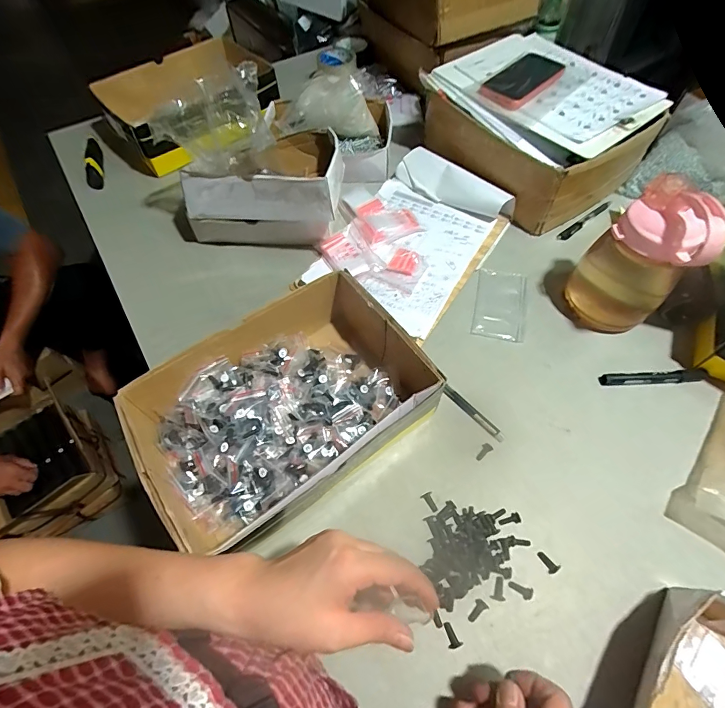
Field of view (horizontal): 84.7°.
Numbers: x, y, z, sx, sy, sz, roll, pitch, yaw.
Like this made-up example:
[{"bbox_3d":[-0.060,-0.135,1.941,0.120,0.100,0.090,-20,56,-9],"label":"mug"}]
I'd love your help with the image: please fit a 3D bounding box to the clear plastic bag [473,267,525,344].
[{"bbox_3d":[0.206,-0.075,0.591,0.073,0.007,0.120,11,60,9],"label":"clear plastic bag"}]

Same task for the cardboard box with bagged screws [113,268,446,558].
[{"bbox_3d":[-0.089,0.066,0.467,0.303,0.109,0.212,-33,63,-17],"label":"cardboard box with bagged screws"}]

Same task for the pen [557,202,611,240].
[{"bbox_3d":[0.384,-0.229,0.682,0.130,0.009,0.016,-33,63,-16],"label":"pen"}]

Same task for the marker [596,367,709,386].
[{"bbox_3d":[0.385,0.031,0.526,0.134,0.014,0.016,-3,59,0],"label":"marker"}]

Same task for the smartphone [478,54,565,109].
[{"bbox_3d":[0.274,-0.462,0.664,0.081,0.015,0.180,40,66,17],"label":"smartphone"}]

